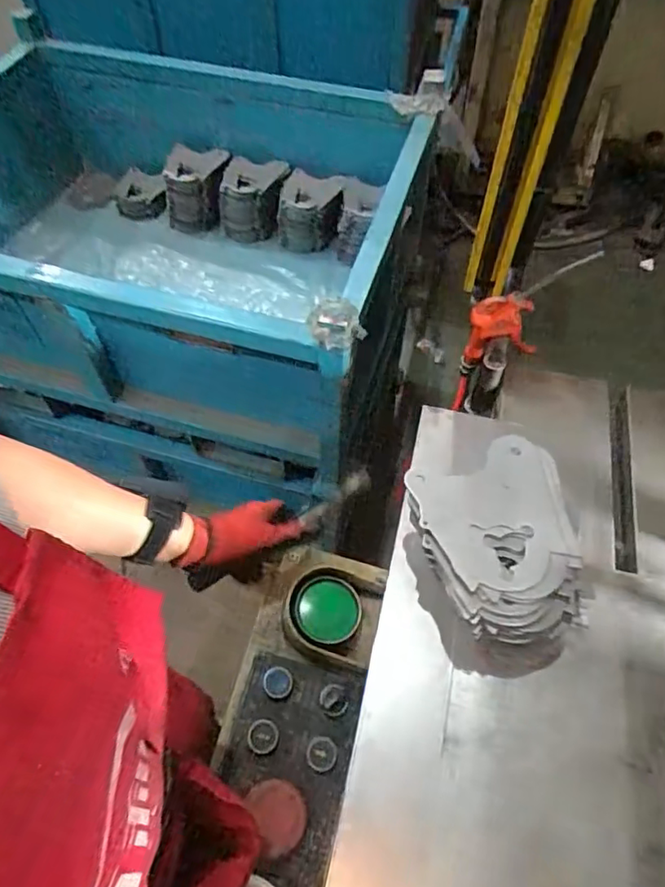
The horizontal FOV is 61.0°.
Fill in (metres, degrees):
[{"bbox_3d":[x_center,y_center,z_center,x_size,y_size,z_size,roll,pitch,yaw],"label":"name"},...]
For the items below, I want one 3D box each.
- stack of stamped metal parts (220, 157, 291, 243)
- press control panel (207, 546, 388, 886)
[{"bbox_3d":[-0.176,-0.552,1.299,0.142,0.150,0.111,14,58,8],"label":"stack of stamped metal parts"},{"bbox_3d":[-0.064,0.345,0.504,0.132,0.066,0.523,8,56,10],"label":"press control panel"}]

